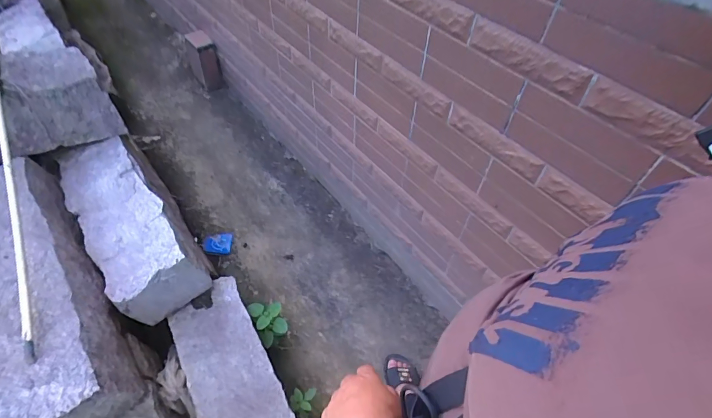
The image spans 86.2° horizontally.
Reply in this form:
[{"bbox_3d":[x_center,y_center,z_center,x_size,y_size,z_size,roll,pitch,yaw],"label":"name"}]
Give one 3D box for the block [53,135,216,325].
[{"bbox_3d":[-0.682,0.014,1.119,0.224,0.169,0.638,-32,60,-26],"label":"block"}]

